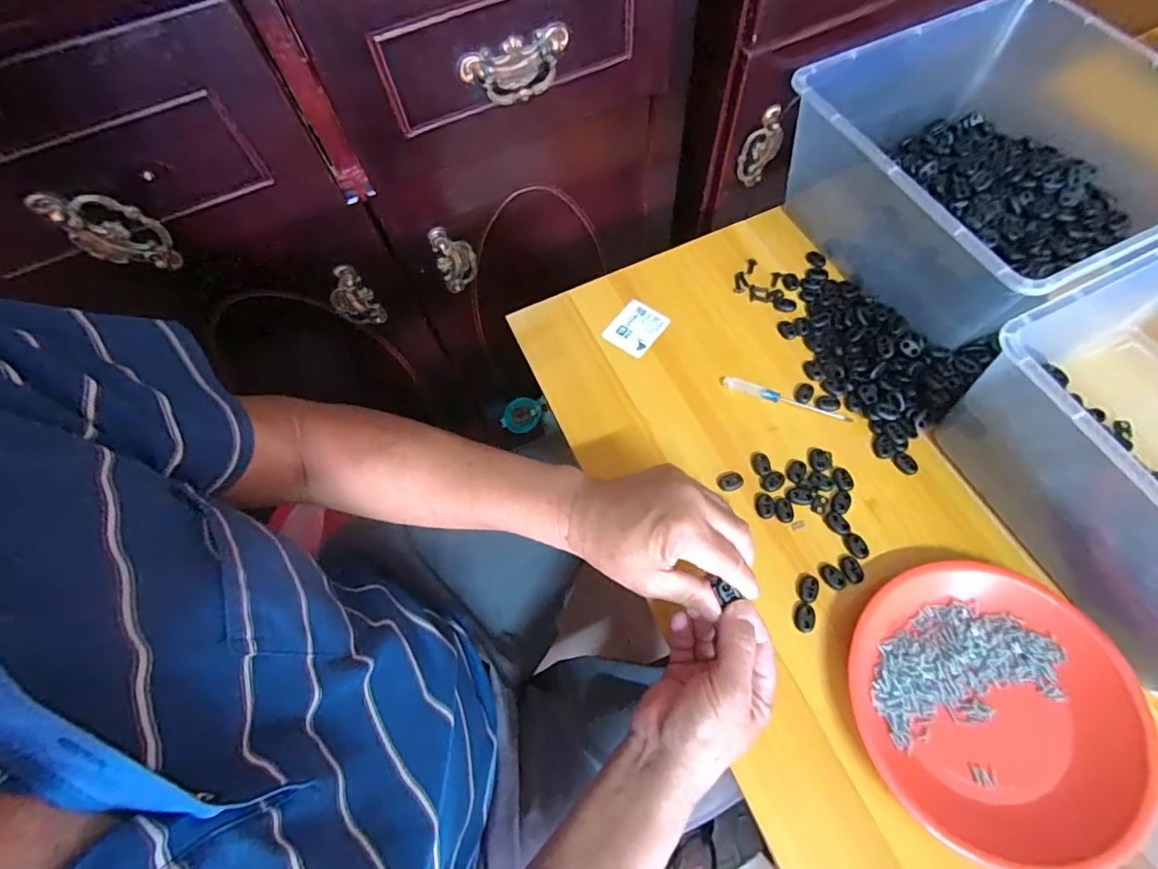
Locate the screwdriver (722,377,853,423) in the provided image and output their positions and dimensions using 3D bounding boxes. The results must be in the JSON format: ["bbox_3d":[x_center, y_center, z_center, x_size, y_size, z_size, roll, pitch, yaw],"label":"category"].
[{"bbox_3d":[0.198,-0.032,0.503,0.120,0.009,0.013,22,69,12],"label":"screwdriver"}]

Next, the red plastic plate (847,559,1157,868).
[{"bbox_3d":[0.295,0.191,0.376,0.186,0.034,0.185,-1,66,3],"label":"red plastic plate"}]

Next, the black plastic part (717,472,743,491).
[{"bbox_3d":[0.136,0.042,0.471,0.023,0.006,0.019,-14,66,-3],"label":"black plastic part"}]

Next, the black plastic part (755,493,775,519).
[{"bbox_3d":[0.163,0.062,0.459,0.017,0.004,0.023,-2,66,2],"label":"black plastic part"}]

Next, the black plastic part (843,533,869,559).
[{"bbox_3d":[0.233,0.094,0.441,0.016,0.004,0.022,-23,66,-7],"label":"black plastic part"}]

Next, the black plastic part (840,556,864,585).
[{"bbox_3d":[0.225,0.112,0.432,0.016,0.004,0.022,-11,66,-2],"label":"black plastic part"}]

